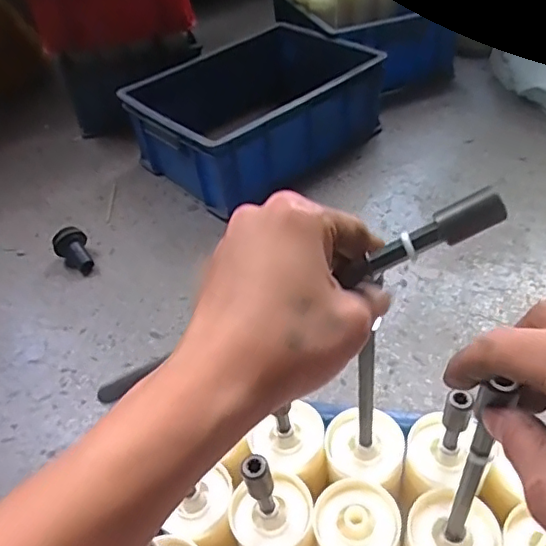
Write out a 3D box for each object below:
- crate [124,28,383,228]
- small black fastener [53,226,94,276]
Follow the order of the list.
[{"bbox_3d":[-0.035,-0.301,1.045,0.400,0.146,0.314,-36,50,-26],"label":"crate"},{"bbox_3d":[-0.310,-0.034,0.871,0.050,0.049,0.067,-24,46,-17],"label":"small black fastener"}]

